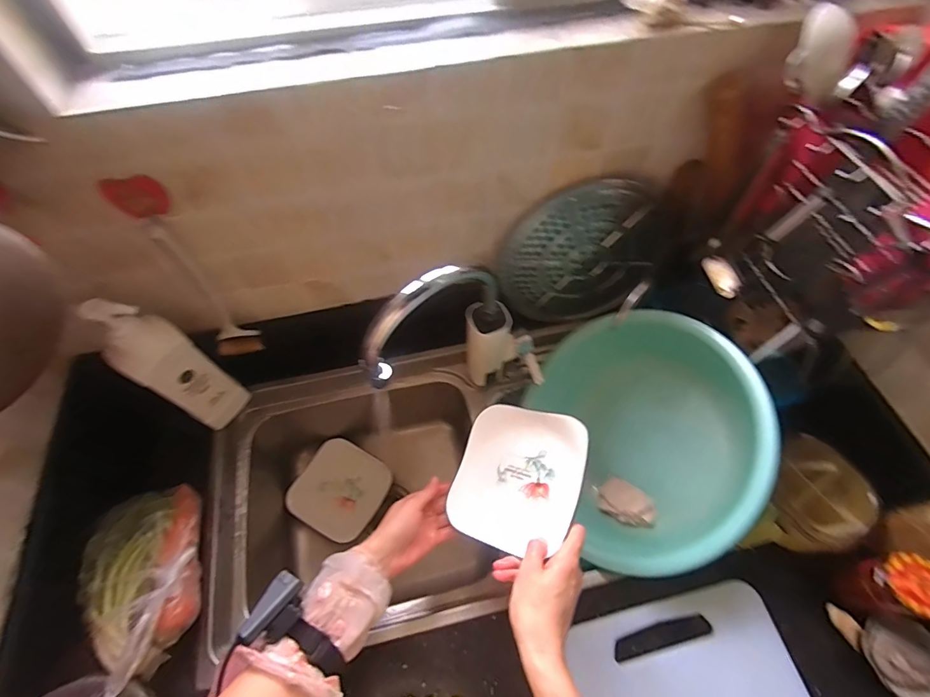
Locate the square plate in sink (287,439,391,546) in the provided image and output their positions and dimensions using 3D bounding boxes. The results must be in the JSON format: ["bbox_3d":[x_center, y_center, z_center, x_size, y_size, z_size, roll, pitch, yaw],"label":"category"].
[{"bbox_3d":[-0.251,0.283,0.870,0.166,0.028,0.170,31,76,2],"label":"square plate in sink"}]

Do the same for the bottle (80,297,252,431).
[{"bbox_3d":[-0.410,0.032,0.615,0.054,0.274,0.077,22,62,12],"label":"bottle"}]

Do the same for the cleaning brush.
[{"bbox_3d":[-0.356,-0.064,0.590,0.056,0.232,0.054,31,65,17],"label":"cleaning brush"}]

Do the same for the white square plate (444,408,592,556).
[{"bbox_3d":[0.068,0.164,0.551,0.171,0.029,0.172,5,68,41],"label":"white square plate"}]

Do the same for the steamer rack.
[{"bbox_3d":[0.195,-0.149,0.725,0.263,0.269,0.018,8,46,-22],"label":"steamer rack"}]

